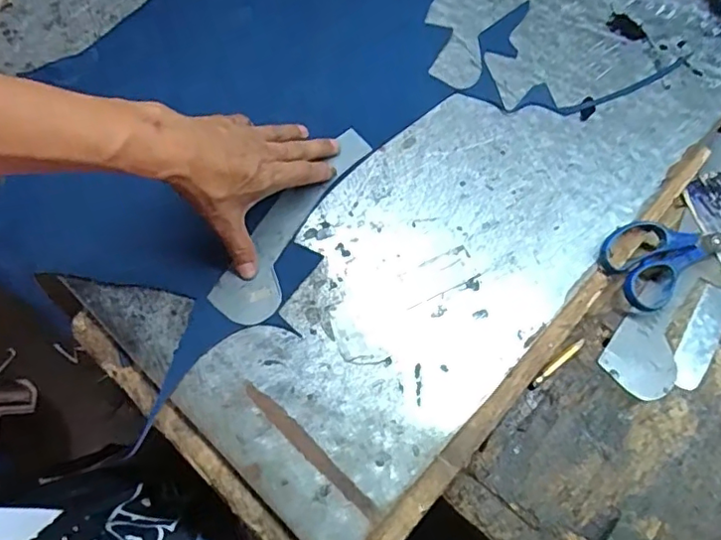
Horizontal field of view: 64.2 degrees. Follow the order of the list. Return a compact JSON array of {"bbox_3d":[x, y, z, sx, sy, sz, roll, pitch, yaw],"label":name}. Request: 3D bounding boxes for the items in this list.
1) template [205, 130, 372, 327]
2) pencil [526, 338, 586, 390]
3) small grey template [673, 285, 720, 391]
[{"bbox_3d":[-0.059,-0.043,0.506,0.052,0.008,0.201,25,71,11],"label":"template"},{"bbox_3d":[0.162,0.077,0.473,0.063,0.007,0.007,-37,73,-11],"label":"pencil"},{"bbox_3d":[0.285,0.055,0.479,0.027,0.004,0.097,30,74,12],"label":"small grey template"}]

